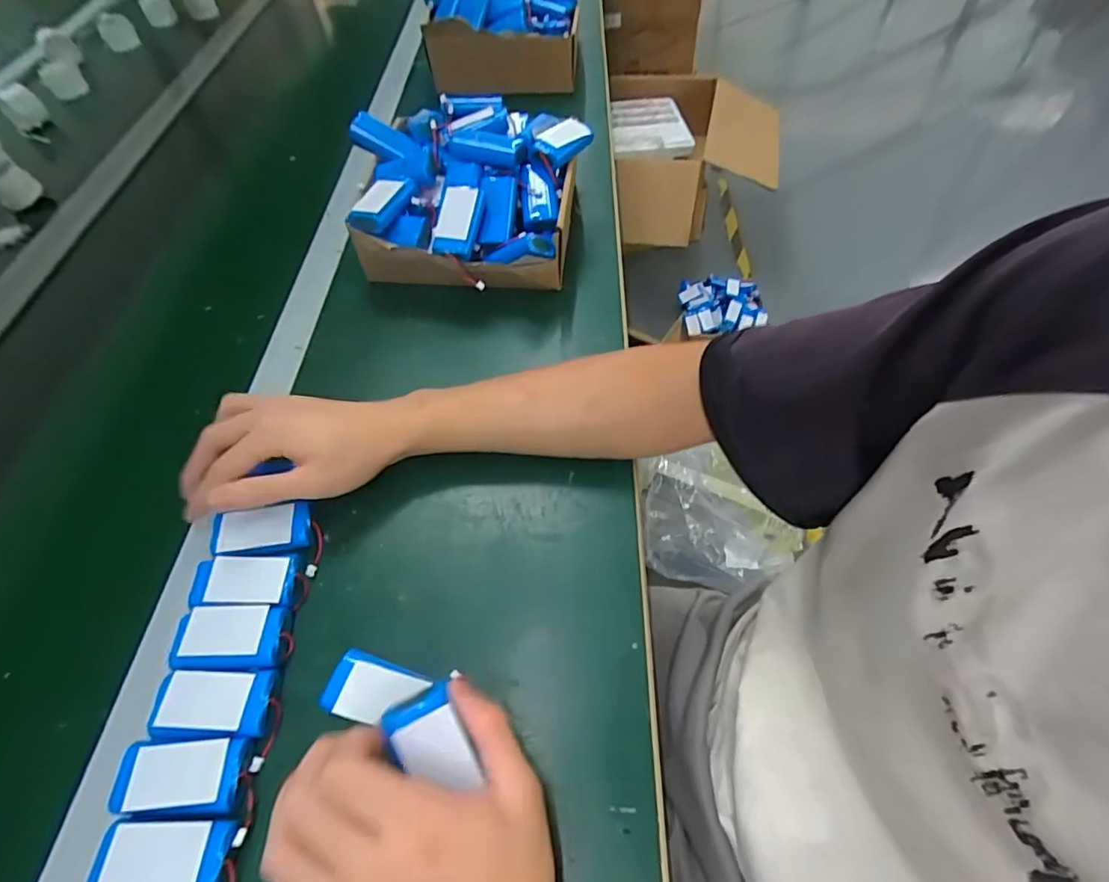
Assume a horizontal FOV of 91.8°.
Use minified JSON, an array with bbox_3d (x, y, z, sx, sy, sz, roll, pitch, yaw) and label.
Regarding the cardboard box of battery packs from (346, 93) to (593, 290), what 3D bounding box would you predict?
[{"bbox_3d":[-0.089,-0.251,0.544,0.227,0.096,0.201,10,58,11],"label":"cardboard box of battery packs"}]

